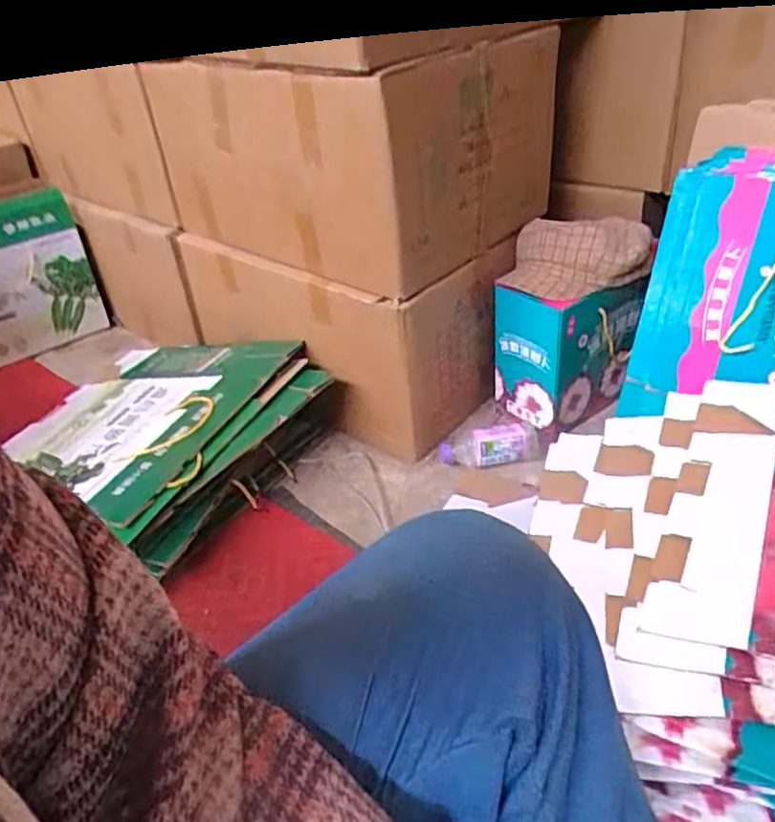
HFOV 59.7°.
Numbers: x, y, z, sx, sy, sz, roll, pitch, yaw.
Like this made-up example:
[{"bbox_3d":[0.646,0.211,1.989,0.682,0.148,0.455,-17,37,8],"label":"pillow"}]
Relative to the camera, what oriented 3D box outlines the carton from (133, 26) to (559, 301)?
[{"bbox_3d":[-0.065,-0.443,1.178,0.659,0.319,0.337,23,44,35],"label":"carton"}]

